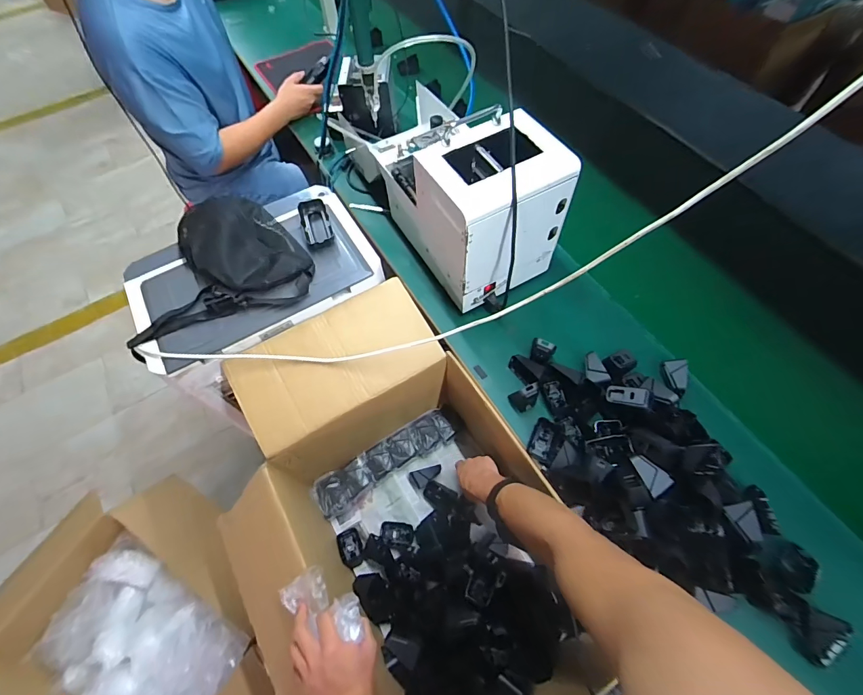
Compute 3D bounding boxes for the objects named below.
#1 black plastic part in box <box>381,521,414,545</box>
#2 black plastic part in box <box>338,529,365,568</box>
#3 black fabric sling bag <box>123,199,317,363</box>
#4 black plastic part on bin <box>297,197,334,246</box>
[{"bbox_3d":[-0.073,0.390,0.855,0.069,0.022,0.043,2,63,3],"label":"black plastic part in box"},{"bbox_3d":[-0.166,0.416,0.842,0.046,0.024,0.071,-18,44,-16],"label":"black plastic part in box"},{"bbox_3d":[-0.417,-0.168,0.759,0.339,0.069,0.279,-23,64,-10],"label":"black fabric sling bag"},{"bbox_3d":[-0.230,-0.251,0.803,0.054,0.022,0.121,-17,63,-7],"label":"black plastic part on bin"}]

